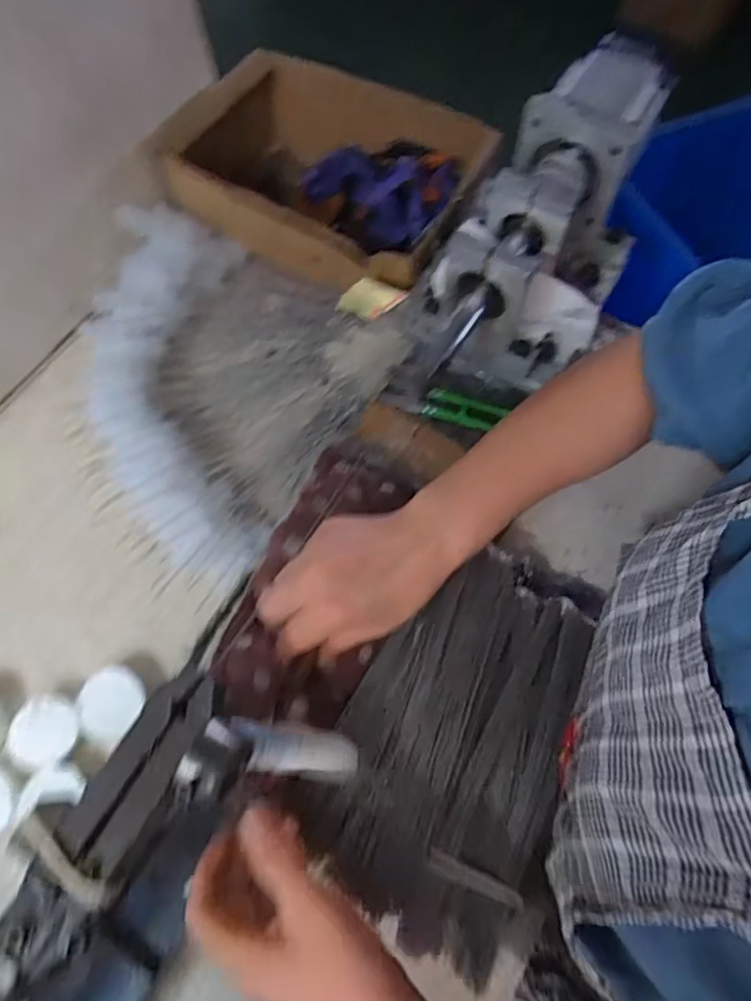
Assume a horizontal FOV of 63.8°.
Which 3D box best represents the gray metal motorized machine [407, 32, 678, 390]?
[{"bbox_3d":[0.143,-0.235,0.497,0.141,0.129,0.292,25,68,11],"label":"gray metal motorized machine"}]

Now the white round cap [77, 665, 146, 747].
[{"bbox_3d":[-0.191,0.149,0.440,0.045,0.023,0.050,25,68,12],"label":"white round cap"}]

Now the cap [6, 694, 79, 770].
[{"bbox_3d":[-0.238,0.166,0.433,0.042,0.014,0.049,26,60,-19],"label":"cap"}]

